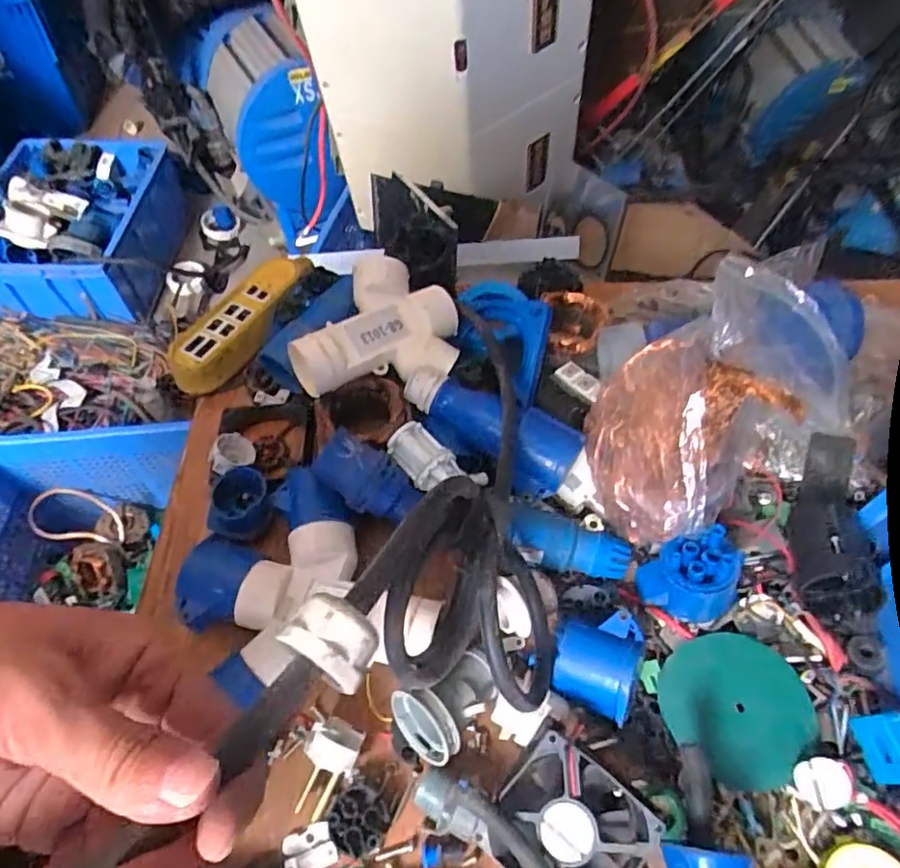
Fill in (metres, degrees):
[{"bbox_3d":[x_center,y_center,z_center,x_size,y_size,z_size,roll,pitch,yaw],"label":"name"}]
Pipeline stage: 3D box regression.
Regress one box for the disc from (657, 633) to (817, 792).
[{"bbox_3d":[0.189,0.177,0.391,0.088,0.007,0.089,-5,58,9],"label":"disc"}]

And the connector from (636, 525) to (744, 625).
[{"bbox_3d":[0.168,0.103,0.411,0.063,0.059,0.048,-13,57,-8],"label":"connector"}]

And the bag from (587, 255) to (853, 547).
[{"bbox_3d":[0.170,-0.021,0.391,0.153,0.144,0.135,-40,65,-23],"label":"bag"}]

